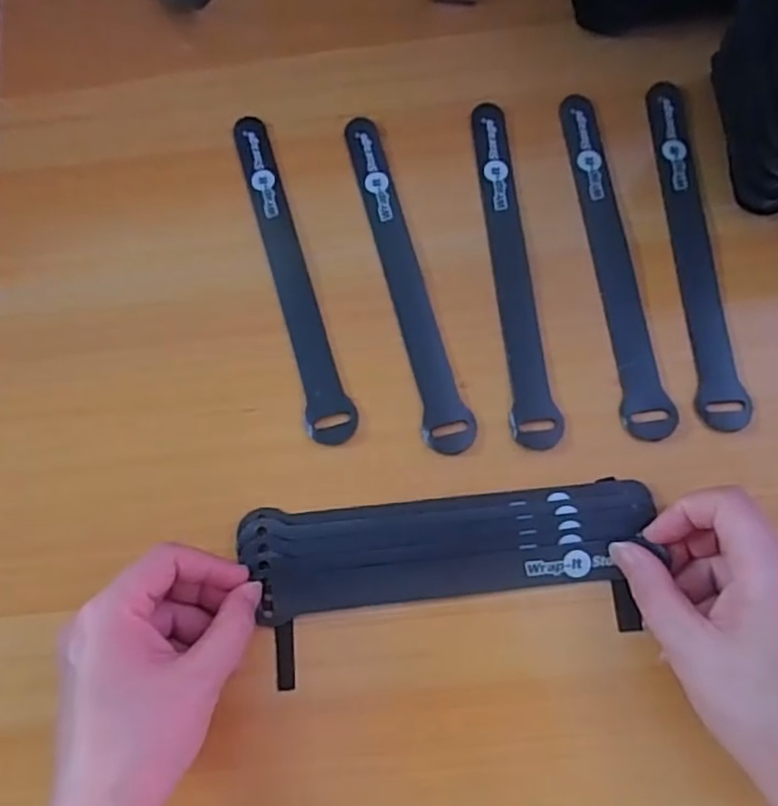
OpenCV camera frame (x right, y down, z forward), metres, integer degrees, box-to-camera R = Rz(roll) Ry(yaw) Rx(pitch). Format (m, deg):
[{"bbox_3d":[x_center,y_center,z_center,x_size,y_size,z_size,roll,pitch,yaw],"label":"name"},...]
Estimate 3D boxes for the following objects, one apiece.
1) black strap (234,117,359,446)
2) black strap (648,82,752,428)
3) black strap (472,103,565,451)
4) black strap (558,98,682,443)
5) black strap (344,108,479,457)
[{"bbox_3d":[-0.056,-0.075,0.376,0.023,0.004,0.207,-17,71,-4],"label":"black strap"},{"bbox_3d":[0.166,-0.086,0.367,0.024,0.004,0.207,-3,72,6],"label":"black strap"},{"bbox_3d":[0.066,-0.077,0.370,0.024,0.004,0.207,-6,71,-1],"label":"black strap"},{"bbox_3d":[0.121,-0.081,0.369,0.025,0.004,0.207,-8,71,-1],"label":"black strap"},{"bbox_3d":[0.010,-0.072,0.370,0.025,0.004,0.207,-13,71,-3],"label":"black strap"}]

